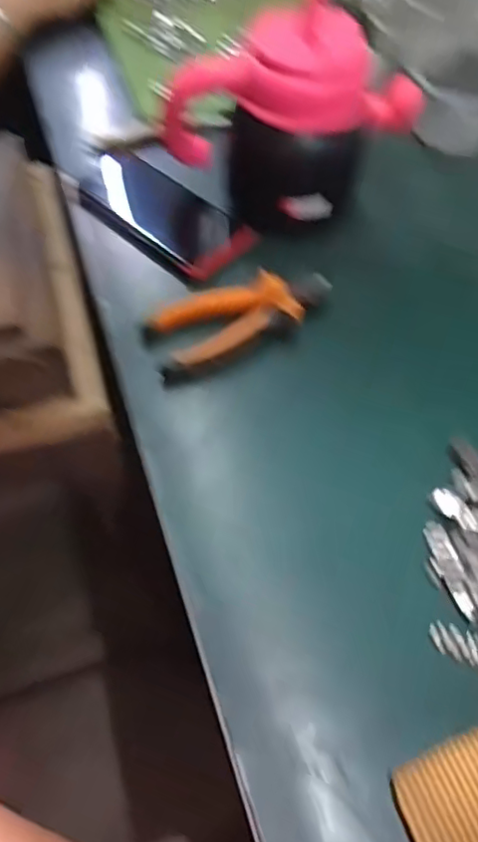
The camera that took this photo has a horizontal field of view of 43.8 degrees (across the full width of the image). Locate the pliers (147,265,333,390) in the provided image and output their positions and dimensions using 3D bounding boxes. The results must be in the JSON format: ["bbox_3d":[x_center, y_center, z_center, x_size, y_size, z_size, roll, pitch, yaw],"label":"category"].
[{"bbox_3d":[0.004,-0.084,0.457,0.150,0.033,0.049,-24,62,-14],"label":"pliers"}]

